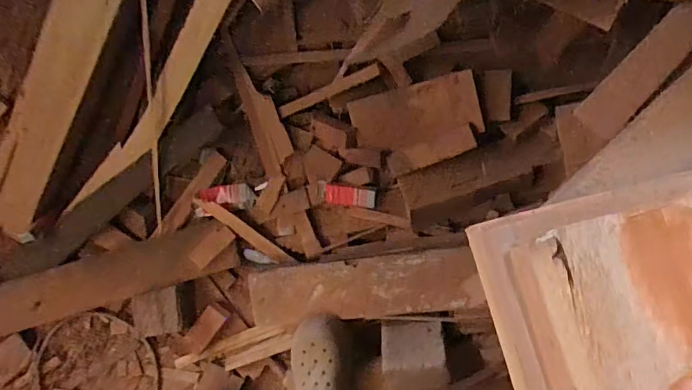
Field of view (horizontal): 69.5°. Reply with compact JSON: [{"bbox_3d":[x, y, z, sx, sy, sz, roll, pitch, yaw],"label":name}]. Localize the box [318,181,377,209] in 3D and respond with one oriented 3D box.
[{"bbox_3d":[-0.003,0.001,1.017,0.127,0.017,0.040,11,78,21],"label":"box"}]

